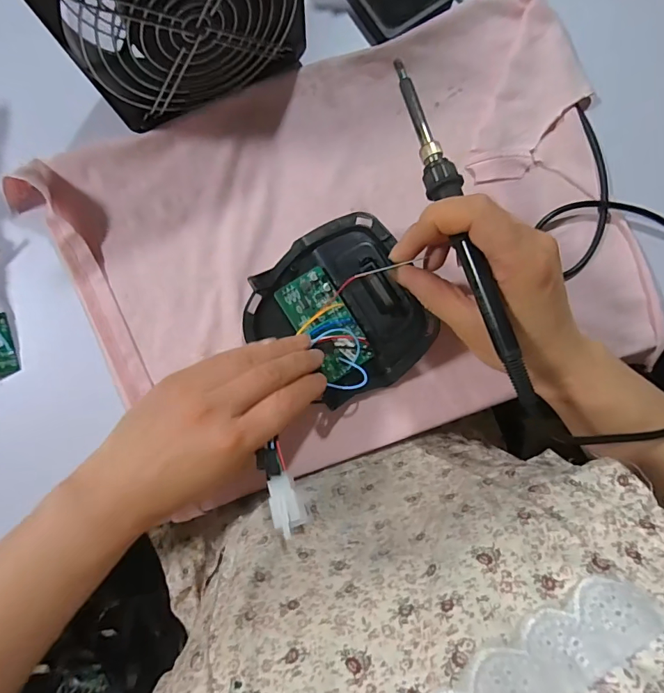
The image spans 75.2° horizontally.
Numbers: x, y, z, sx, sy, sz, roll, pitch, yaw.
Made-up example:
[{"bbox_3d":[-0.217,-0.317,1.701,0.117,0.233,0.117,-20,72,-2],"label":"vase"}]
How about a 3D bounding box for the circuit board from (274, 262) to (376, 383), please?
[{"bbox_3d":[-0.005,-0.018,0.322,0.041,0.014,0.080,-34,88,-3],"label":"circuit board"}]

